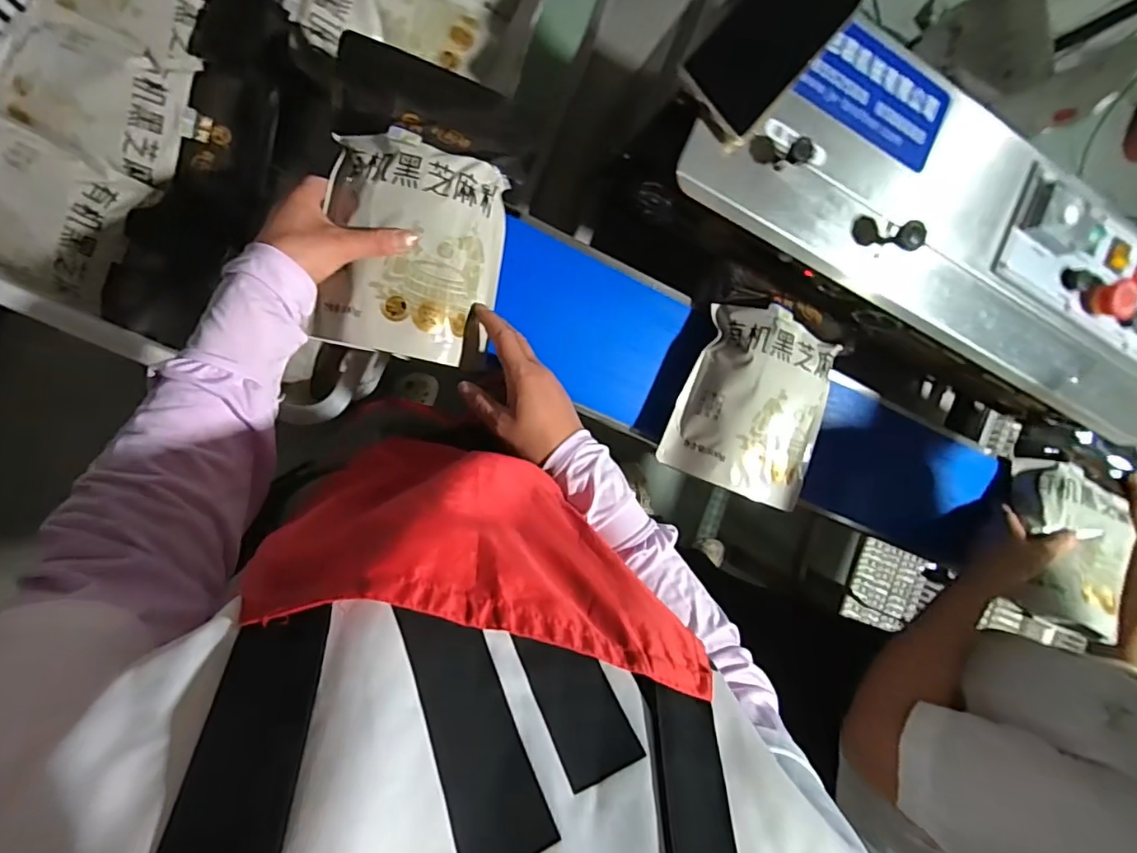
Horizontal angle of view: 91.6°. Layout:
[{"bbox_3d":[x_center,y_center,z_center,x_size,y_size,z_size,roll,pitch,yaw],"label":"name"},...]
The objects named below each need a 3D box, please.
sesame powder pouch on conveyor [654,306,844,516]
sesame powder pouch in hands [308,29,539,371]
[{"bbox_3d":[0.191,-0.018,0.540,0.155,0.039,0.181,24,87,-9],"label":"sesame powder pouch on conveyor"},{"bbox_3d":[-0.122,-0.184,0.461,0.154,0.045,0.249,9,89,-10],"label":"sesame powder pouch in hands"}]

